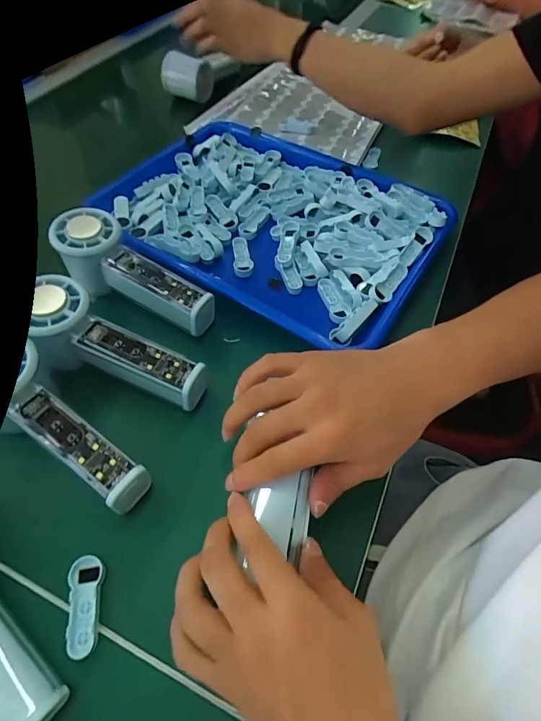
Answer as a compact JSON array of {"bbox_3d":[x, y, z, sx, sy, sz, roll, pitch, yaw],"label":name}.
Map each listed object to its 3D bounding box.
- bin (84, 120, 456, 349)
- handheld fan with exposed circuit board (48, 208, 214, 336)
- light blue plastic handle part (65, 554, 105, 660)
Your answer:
[{"bbox_3d":[0.004,-0.144,0.420,0.313,0.041,0.241,28,59,17],"label":"bin"},{"bbox_3d":[-0.121,-0.072,0.356,0.150,0.053,0.052,32,59,1],"label":"handheld fan with exposed circuit board"},{"bbox_3d":[-0.108,0.143,0.236,0.019,0.006,0.051,-10,56,-8],"label":"light blue plastic handle part"}]

